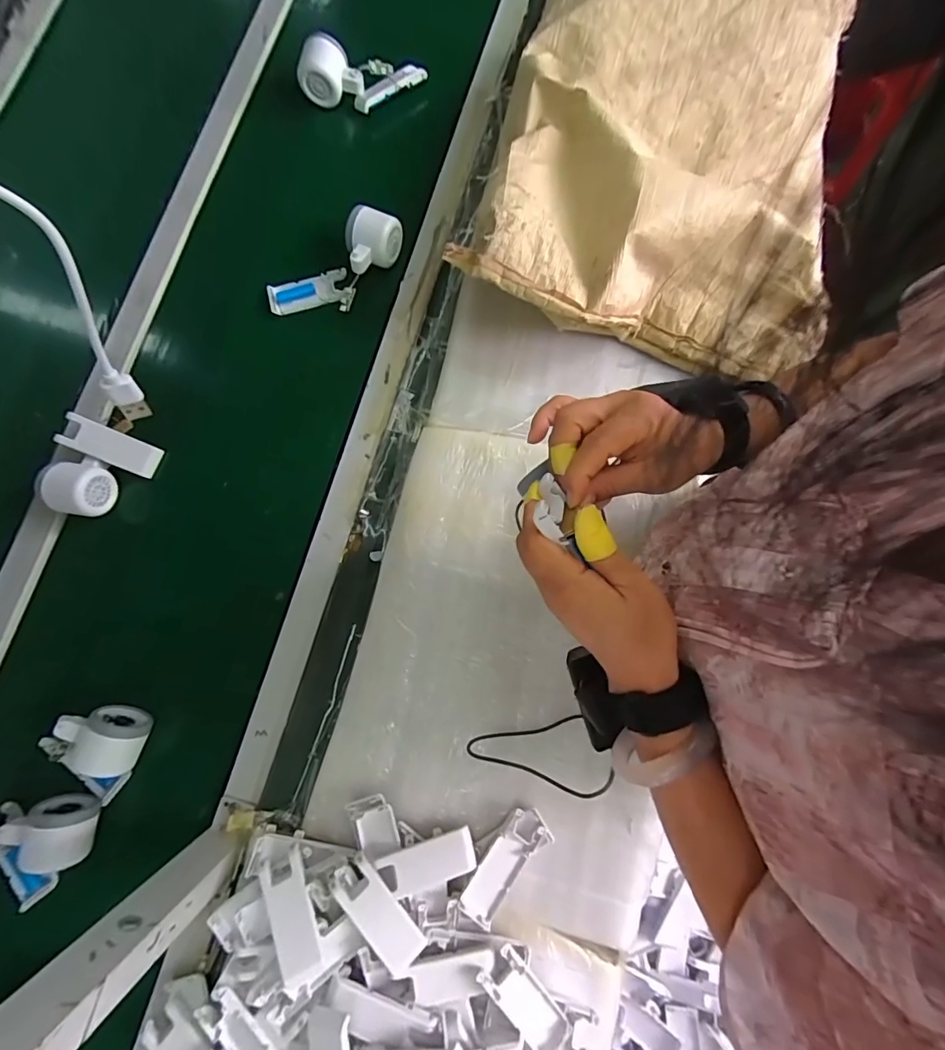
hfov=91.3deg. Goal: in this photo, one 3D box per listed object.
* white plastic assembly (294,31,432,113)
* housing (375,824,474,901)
[{"bbox_3d":[-0.151,-0.616,0.633,0.163,0.049,0.053,5,80,1],"label":"white plastic assembly"},{"bbox_3d":[-0.044,0.337,0.461,0.094,0.013,0.040,-6,80,-15],"label":"housing"}]

